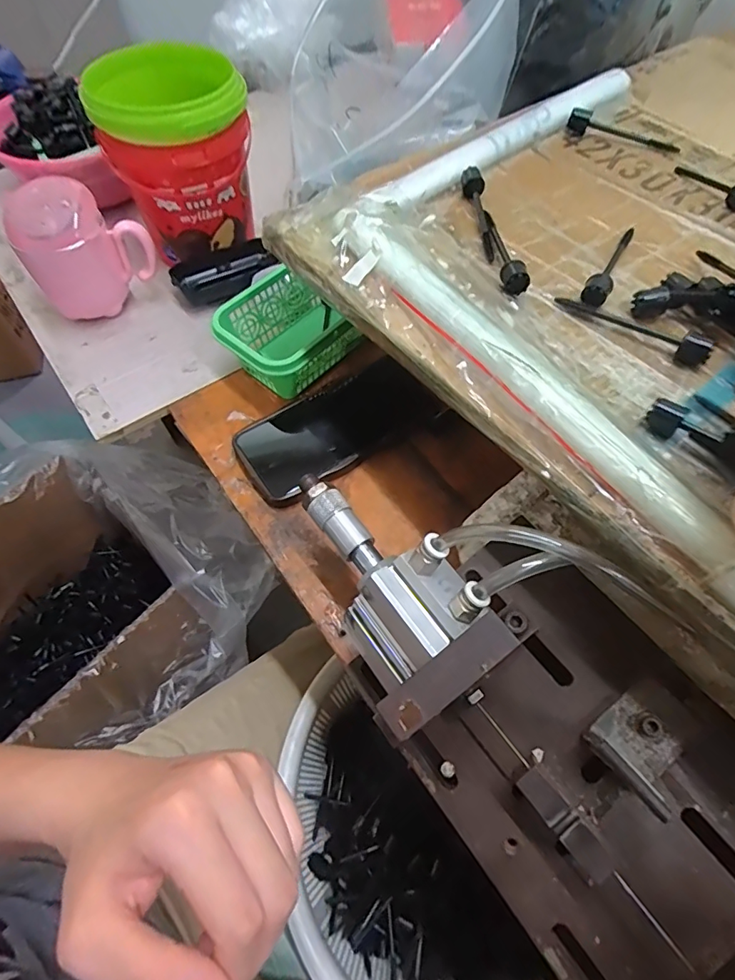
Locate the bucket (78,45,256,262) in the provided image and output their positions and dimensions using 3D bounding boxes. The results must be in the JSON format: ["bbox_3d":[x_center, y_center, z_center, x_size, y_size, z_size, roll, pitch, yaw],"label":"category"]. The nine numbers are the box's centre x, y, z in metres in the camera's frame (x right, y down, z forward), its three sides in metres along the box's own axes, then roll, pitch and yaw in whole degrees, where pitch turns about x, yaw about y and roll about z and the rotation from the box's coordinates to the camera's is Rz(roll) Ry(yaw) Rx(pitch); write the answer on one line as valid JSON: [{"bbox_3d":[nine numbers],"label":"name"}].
[{"bbox_3d":[-0.177,-0.315,0.476,0.127,0.149,0.133,-19,62,-11],"label":"bucket"}]

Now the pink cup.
[{"bbox_3d":[-0.262,-0.220,0.451,0.079,0.104,0.098,38,66,20],"label":"pink cup"}]

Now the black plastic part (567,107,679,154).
[{"bbox_3d":[0.204,-0.287,0.383,0.085,0.016,0.022,21,61,13],"label":"black plastic part"}]

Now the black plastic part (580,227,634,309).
[{"bbox_3d":[0.151,-0.142,0.301,0.014,0.013,0.084,25,63,13],"label":"black plastic part"}]

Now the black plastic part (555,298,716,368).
[{"bbox_3d":[0.152,-0.097,0.276,0.086,0.016,0.015,36,66,19],"label":"black plastic part"}]

